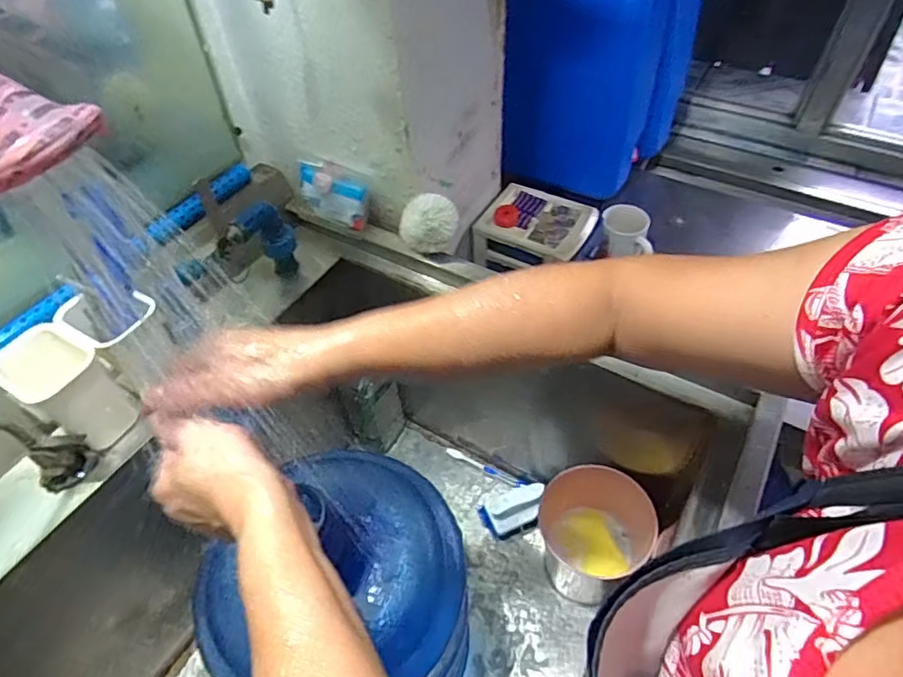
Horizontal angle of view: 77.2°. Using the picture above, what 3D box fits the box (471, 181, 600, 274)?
[{"bbox_3d":[0.137,-0.169,0.930,0.169,0.082,0.131,22,55,20],"label":"box"}]

